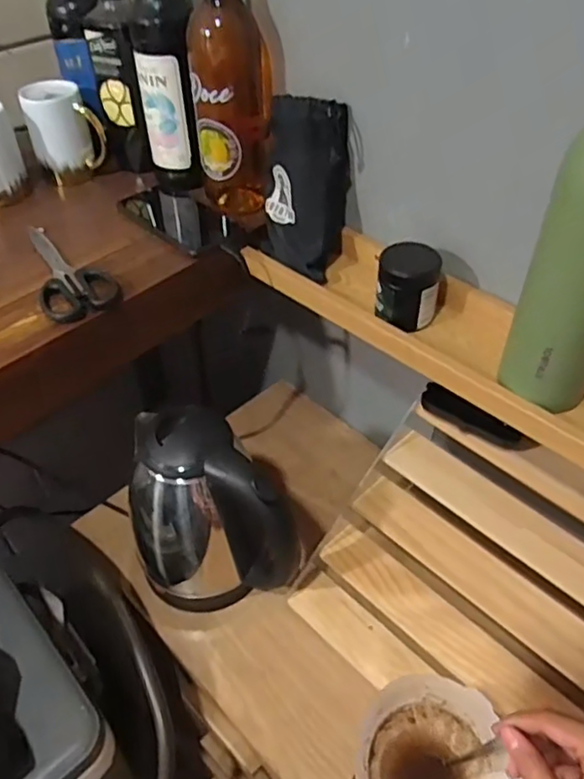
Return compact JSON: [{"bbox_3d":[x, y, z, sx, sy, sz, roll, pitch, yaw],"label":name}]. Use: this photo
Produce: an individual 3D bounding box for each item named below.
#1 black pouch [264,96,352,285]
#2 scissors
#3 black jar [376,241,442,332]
[{"bbox_3d":[0.019,-0.211,0.643,0.084,0.172,0.065,-1,27,-6],"label":"black pouch"},{"bbox_3d":[-0.230,-0.131,0.640,0.074,0.014,0.172,-16,47,-15],"label":"scissors"},{"bbox_3d":[0.113,-0.099,0.587,0.061,0.070,0.049,12,46,12],"label":"black jar"}]

